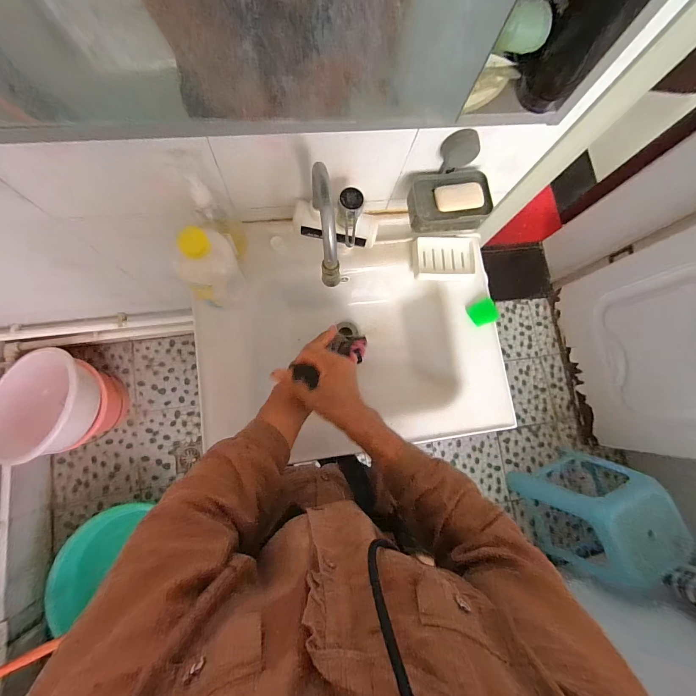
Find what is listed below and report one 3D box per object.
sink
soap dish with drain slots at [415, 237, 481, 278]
[{"bbox_3d":[0.010,-0.006,0.718,0.586,0.179,0.401,-5,80,-8],"label":"sink"},{"bbox_3d":[0.211,-0.193,0.704,0.147,0.019,0.082,-4,80,-7],"label":"soap dish with drain slots"}]

